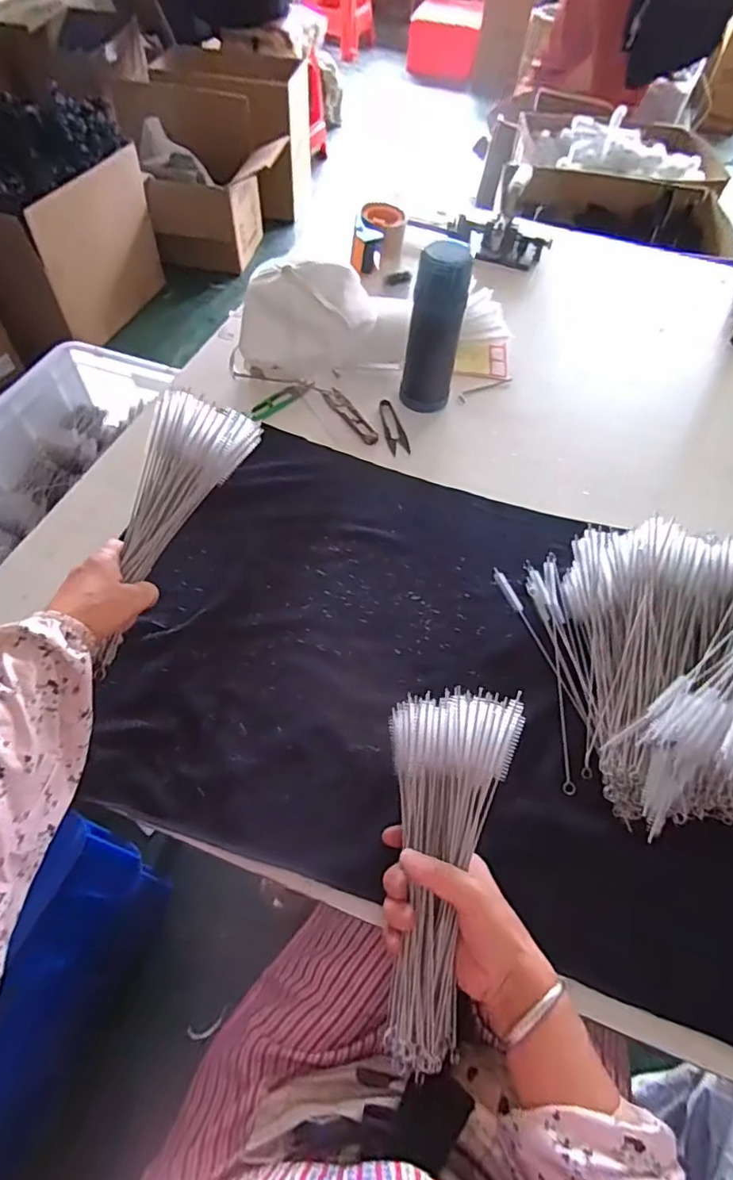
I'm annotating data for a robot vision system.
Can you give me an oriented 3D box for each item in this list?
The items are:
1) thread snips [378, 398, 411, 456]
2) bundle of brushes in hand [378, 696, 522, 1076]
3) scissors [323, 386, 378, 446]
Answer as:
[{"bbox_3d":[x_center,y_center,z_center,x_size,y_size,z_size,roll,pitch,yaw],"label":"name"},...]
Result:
[{"bbox_3d":[0.036,-0.219,0.762,0.029,0.005,0.101,-7,58,-7],"label":"thread snips"},{"bbox_3d":[0.050,0.205,0.433,0.090,0.066,0.251,10,76,3],"label":"bundle of brushes in hand"},{"bbox_3d":[-0.022,-0.237,0.771,0.028,0.004,0.120,-29,63,-20],"label":"scissors"}]

